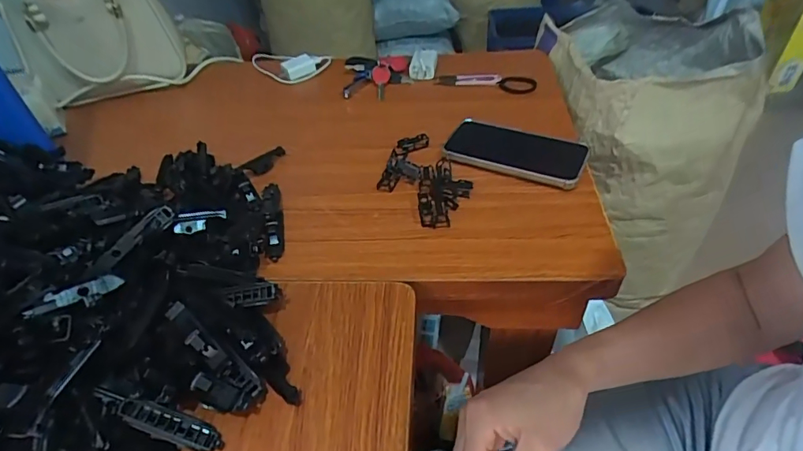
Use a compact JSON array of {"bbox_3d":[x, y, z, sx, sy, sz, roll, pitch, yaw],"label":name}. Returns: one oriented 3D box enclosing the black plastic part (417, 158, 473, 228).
[{"bbox_3d":[0.049,-0.038,0.531,0.058,0.016,0.100,2,44,6],"label":"black plastic part"}]

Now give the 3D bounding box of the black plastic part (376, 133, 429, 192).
[{"bbox_3d":[0.005,-0.081,0.581,0.046,0.029,0.100,7,45,11],"label":"black plastic part"}]

